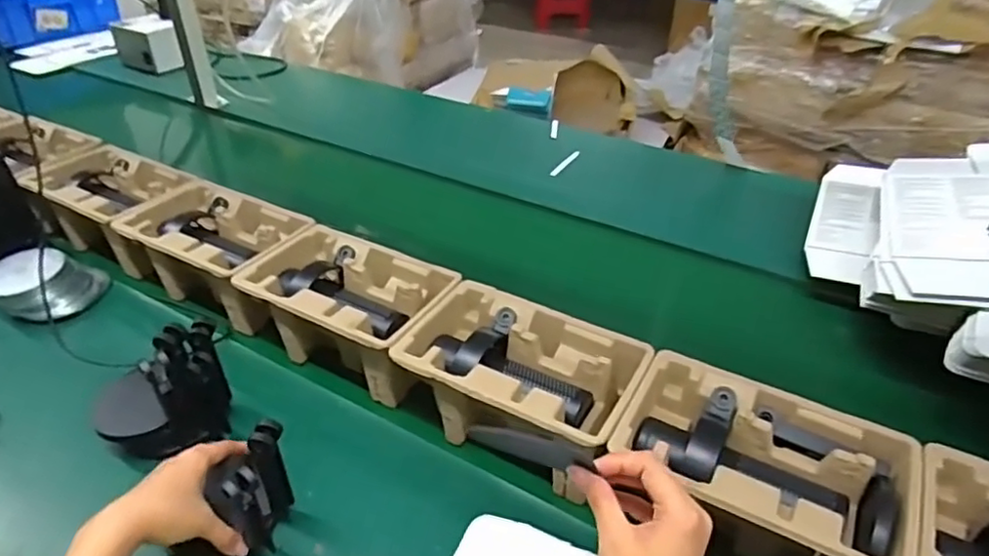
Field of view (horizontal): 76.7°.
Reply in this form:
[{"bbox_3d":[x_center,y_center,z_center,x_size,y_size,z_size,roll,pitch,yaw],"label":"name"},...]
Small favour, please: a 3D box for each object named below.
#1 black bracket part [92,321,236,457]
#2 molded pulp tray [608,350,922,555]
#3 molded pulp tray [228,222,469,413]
[{"bbox_3d":[-0.332,0.109,0.616,0.121,0.138,0.062,-14,42,-22],"label":"black bracket part"},{"bbox_3d":[0.222,0.175,0.548,0.226,0.107,0.145,23,42,21],"label":"molded pulp tray"},{"bbox_3d":[-0.173,0.035,0.741,0.227,0.097,0.146,21,41,19],"label":"molded pulp tray"}]

